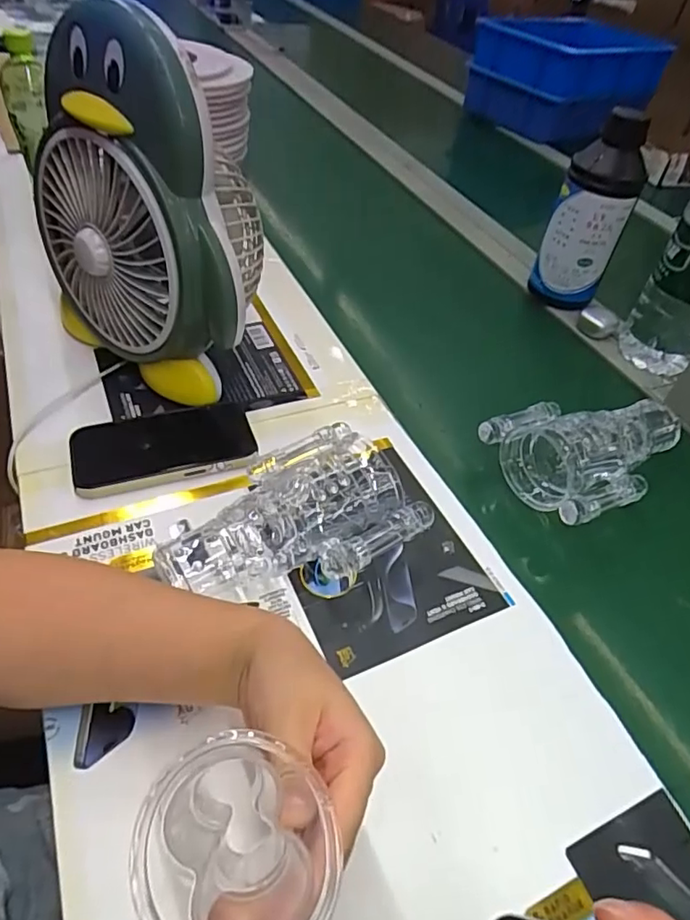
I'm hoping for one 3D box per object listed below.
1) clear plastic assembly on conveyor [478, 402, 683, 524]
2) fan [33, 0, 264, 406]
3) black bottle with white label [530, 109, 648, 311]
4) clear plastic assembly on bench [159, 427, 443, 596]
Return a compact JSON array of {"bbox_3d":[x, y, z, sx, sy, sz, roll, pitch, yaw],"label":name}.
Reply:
[{"bbox_3d":[0.231,-0.014,0.528,0.182,0.052,0.120,-18,51,-22],"label":"clear plastic assembly on conveyor"},{"bbox_3d":[-0.178,-0.214,0.511,0.228,0.276,0.113,29,50,20],"label":"fan"},{"bbox_3d":[0.297,-0.292,0.699,0.080,0.223,0.064,30,50,20],"label":"black bottle with white label"},{"bbox_3d":[-0.045,0.046,0.430,0.180,0.064,0.116,-22,53,-25],"label":"clear plastic assembly on bench"}]

